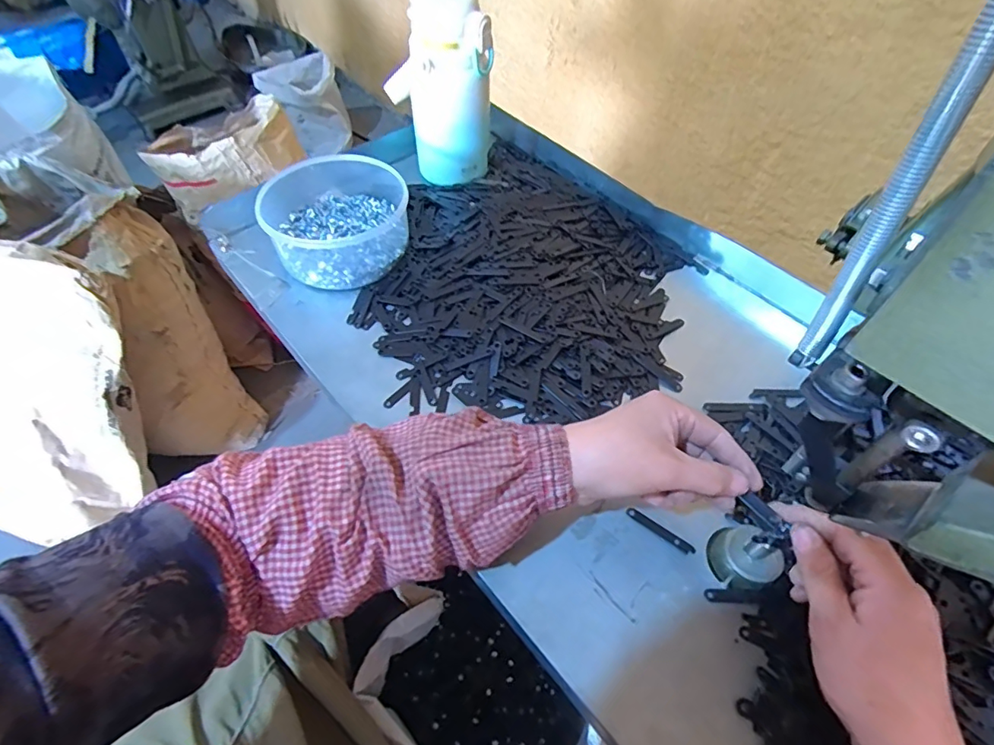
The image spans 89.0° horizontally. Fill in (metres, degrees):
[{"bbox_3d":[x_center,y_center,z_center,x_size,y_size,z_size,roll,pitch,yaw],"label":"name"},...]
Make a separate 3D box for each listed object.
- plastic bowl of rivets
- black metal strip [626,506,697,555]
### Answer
[{"bbox_3d":[-0.172,-0.173,0.556,0.149,0.062,0.160,-1,55,1],"label":"plastic bowl of rivets"},{"bbox_3d":[0.122,0.118,0.379,0.053,0.004,0.009,32,62,22],"label":"black metal strip"}]

